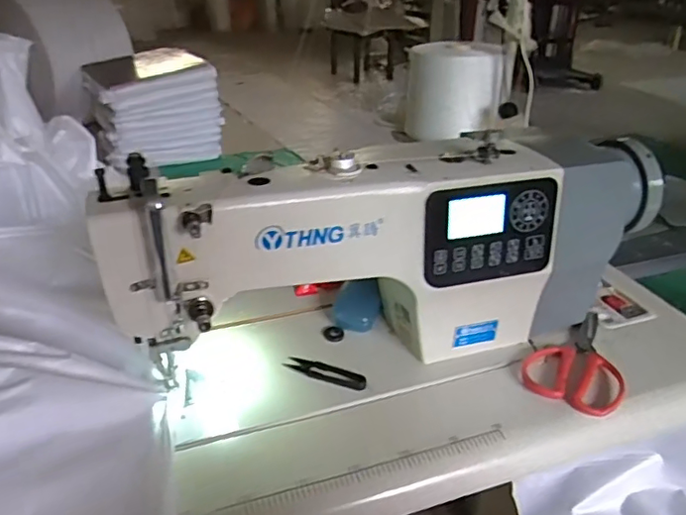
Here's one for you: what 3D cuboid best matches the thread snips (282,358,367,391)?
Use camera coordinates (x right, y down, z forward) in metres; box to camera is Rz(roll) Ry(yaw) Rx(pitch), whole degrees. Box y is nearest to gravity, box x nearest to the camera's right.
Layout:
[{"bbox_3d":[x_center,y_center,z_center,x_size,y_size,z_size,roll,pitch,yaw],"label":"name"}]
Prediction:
[{"bbox_3d":[-0.019,0.128,0.630,0.095,0.008,0.022,12,32,18],"label":"thread snips"}]

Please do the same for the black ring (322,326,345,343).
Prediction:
[{"bbox_3d":[-0.011,0.093,0.693,0.025,0.009,0.022,-1,30,-3],"label":"black ring"}]

